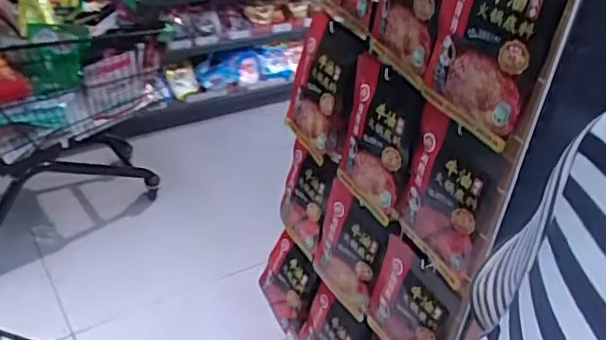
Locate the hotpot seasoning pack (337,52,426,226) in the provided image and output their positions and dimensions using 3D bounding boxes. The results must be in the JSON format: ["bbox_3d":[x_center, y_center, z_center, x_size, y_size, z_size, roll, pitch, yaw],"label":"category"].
[{"bbox_3d":[0.111,-0.045,0.940,0.022,0.222,0.162,-7,35,-30],"label":"hotpot seasoning pack"}]

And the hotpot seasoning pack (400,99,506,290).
[{"bbox_3d":[0.190,0.032,0.828,0.013,0.214,0.146,-13,41,-26],"label":"hotpot seasoning pack"}]

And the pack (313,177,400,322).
[{"bbox_3d":[0.081,0.140,1.057,0.032,0.220,0.154,-21,45,-33],"label":"pack"}]

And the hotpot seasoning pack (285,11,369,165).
[{"bbox_3d":[0.032,-0.140,1.038,0.033,0.231,0.168,-4,34,-33],"label":"hotpot seasoning pack"}]

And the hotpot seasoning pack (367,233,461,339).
[{"bbox_3d":[0.167,0.224,0.959,0.023,0.216,0.148,-22,45,-34],"label":"hotpot seasoning pack"}]

